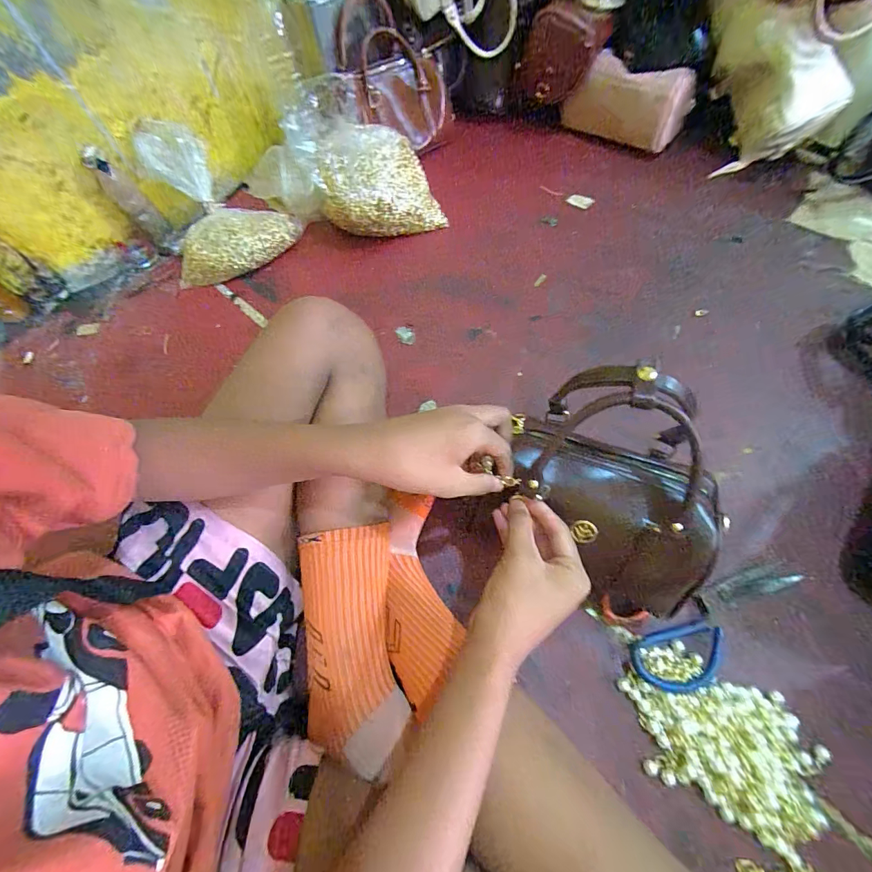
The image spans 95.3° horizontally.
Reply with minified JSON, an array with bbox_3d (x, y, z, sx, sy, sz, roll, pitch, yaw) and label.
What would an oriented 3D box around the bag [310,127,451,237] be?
[{"bbox_3d":[-0.095,-0.438,0.698,0.208,0.174,0.063,-16,64,-3],"label":"bag"}]

